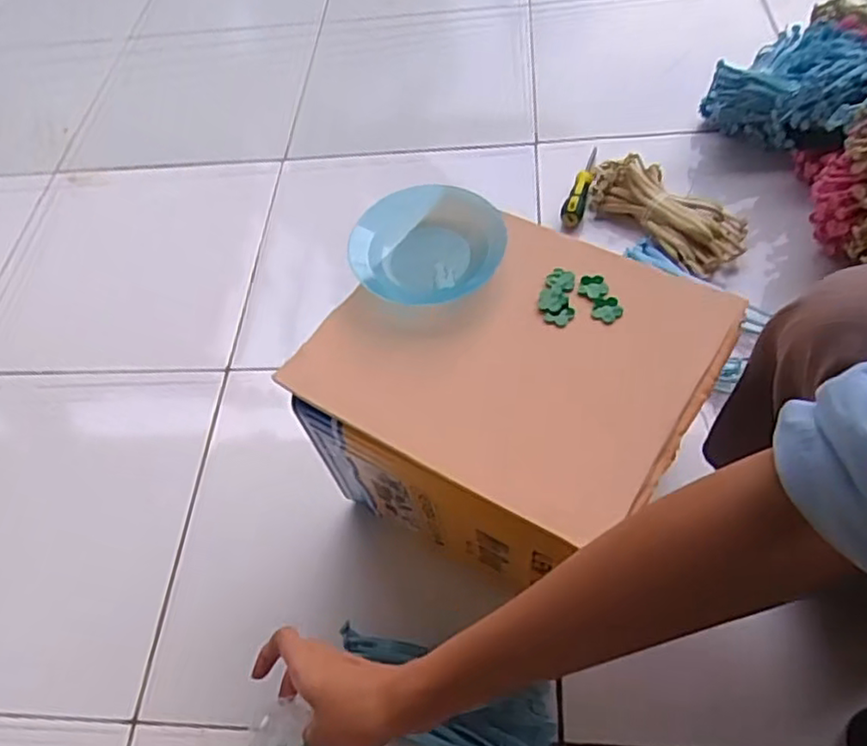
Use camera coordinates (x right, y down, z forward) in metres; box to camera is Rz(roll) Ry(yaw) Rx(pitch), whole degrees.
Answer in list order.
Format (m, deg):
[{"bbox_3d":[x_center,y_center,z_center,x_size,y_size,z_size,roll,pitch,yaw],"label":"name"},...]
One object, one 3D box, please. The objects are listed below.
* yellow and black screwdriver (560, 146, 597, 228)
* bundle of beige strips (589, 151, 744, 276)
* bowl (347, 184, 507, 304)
[{"bbox_3d":[0.209,-0.266,0.915,0.027,0.032,0.155,14,61,16],"label":"yellow and black screwdriver"},{"bbox_3d":[0.304,-0.217,0.849,0.107,0.039,0.218,-37,60,-15],"label":"bundle of beige strips"},{"bbox_3d":[-0.004,-0.106,0.545,0.131,0.029,0.114,-36,60,-15],"label":"bowl"}]

